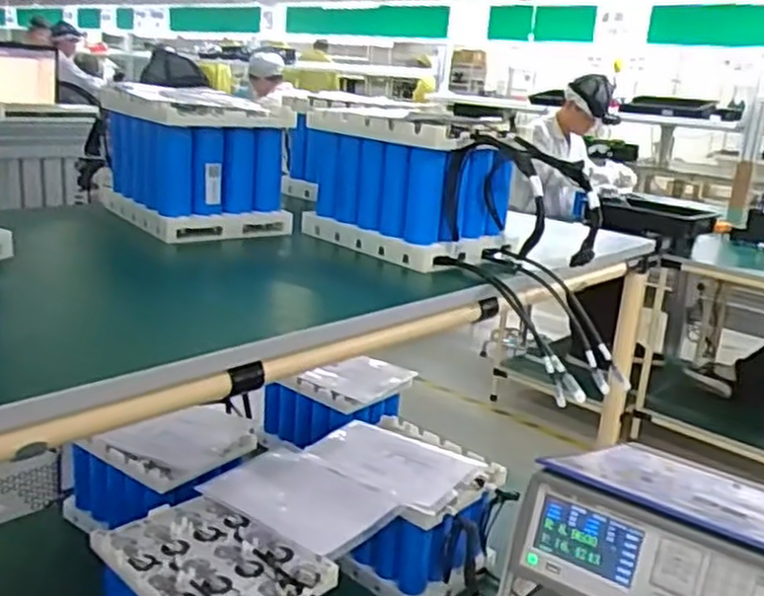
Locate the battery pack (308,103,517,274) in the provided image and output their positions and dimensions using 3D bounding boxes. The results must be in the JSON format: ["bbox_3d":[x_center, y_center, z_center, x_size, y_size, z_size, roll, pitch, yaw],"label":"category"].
[{"bbox_3d":[0.045,-0.148,0.974,0.164,0.164,0.247,-11,23,-41],"label":"battery pack"}]

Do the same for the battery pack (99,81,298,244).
[{"bbox_3d":[-0.253,-0.183,1.025,0.180,0.164,0.213,-11,23,-41],"label":"battery pack"}]

